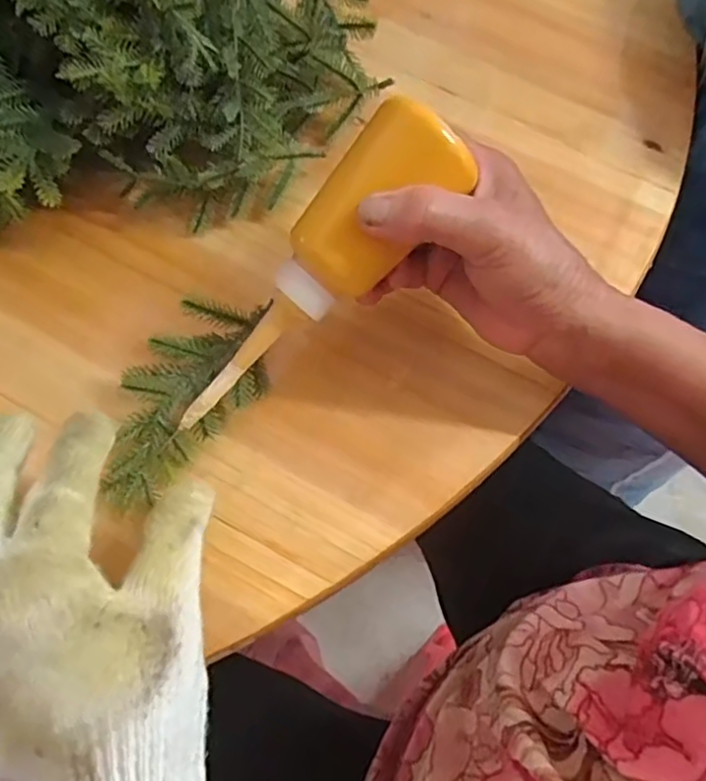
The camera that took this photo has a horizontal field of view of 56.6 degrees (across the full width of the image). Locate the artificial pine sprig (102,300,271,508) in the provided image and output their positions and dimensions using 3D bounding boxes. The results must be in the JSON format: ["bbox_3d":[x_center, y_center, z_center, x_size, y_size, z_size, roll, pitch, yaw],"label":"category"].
[{"bbox_3d":[-0.082,0.003,0.322,0.050,0.032,0.114,25,73,15],"label":"artificial pine sprig"}]

